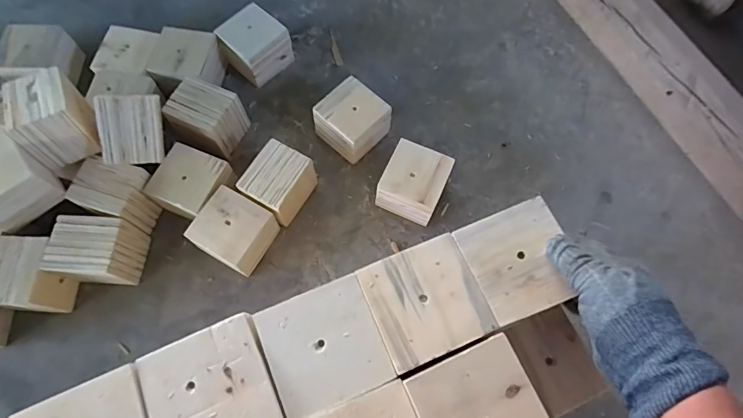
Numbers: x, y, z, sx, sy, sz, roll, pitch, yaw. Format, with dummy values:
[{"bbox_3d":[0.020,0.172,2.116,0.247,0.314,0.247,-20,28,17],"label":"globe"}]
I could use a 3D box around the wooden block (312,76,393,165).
[{"bbox_3d":[-0.032,-0.145,0.736,0.099,0.077,0.096,-42,74,-13],"label":"wooden block"}]

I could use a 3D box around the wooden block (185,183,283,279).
[{"bbox_3d":[-0.202,0.038,0.655,0.100,0.076,0.100,27,72,11],"label":"wooden block"}]

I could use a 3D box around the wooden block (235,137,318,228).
[{"bbox_3d":[-0.138,-0.031,0.680,0.087,0.096,0.102,31,73,12],"label":"wooden block"}]

